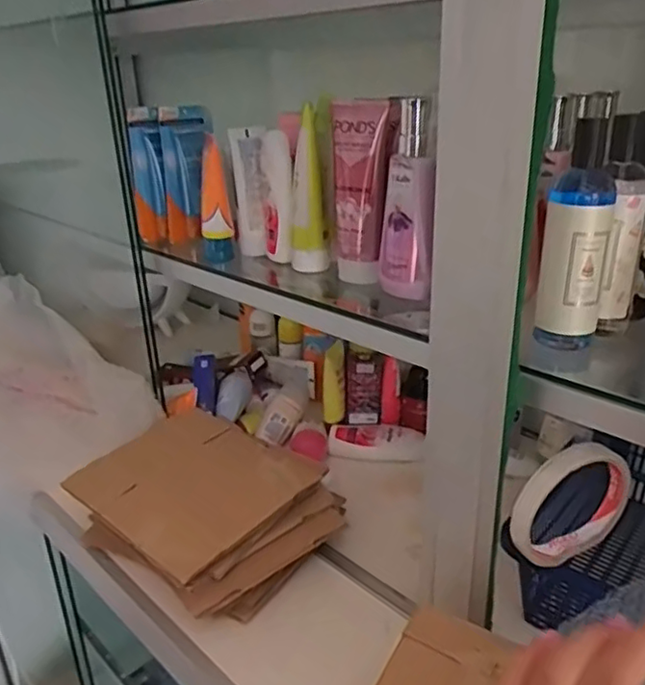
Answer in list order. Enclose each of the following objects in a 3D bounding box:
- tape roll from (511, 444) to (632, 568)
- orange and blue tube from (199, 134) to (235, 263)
[{"bbox_3d":[0.164,0.107,0.411,0.093,0.080,0.015,-13,27,-22],"label":"tape roll"},{"bbox_3d":[-0.112,-0.144,0.650,0.032,0.122,0.027,-5,25,-7],"label":"orange and blue tube"}]

